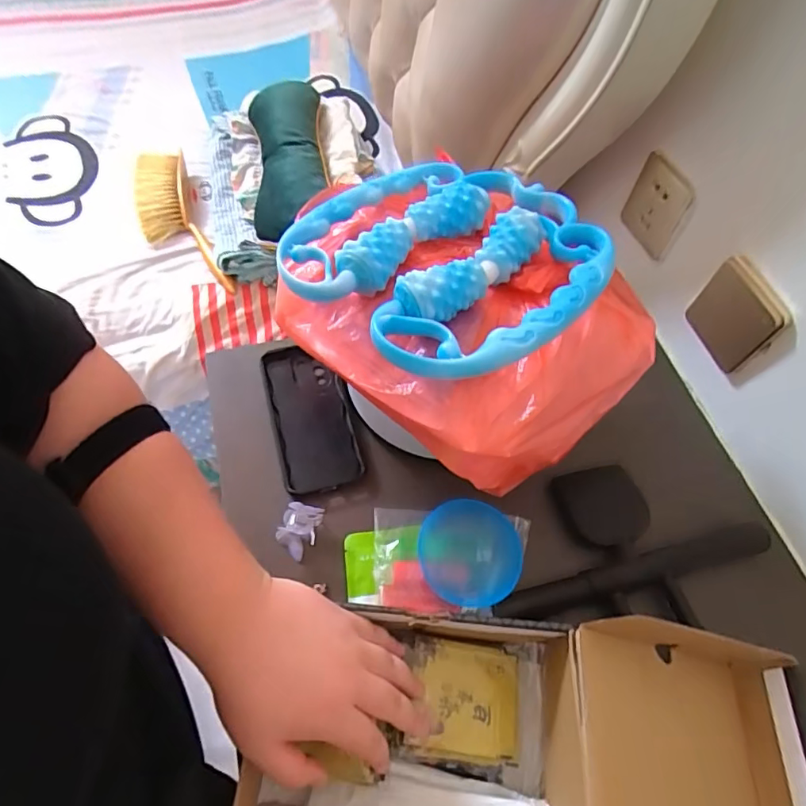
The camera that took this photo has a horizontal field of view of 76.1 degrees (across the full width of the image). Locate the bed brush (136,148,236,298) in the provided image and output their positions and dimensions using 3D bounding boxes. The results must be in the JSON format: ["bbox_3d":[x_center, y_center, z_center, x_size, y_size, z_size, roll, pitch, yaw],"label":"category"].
[{"bbox_3d":[-0.400,-0.315,0.903,0.105,0.051,0.344,-21,64,-14],"label":"bed brush"}]

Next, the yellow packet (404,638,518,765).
[{"bbox_3d":[0.045,0.214,0.369,0.078,0.007,0.072,12,61,-7],"label":"yellow packet"}]

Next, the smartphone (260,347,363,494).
[{"bbox_3d":[-0.096,0.011,0.526,0.073,0.015,0.161,-14,62,-10],"label":"smartphone"}]

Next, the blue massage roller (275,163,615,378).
[{"bbox_3d":[0.035,-0.123,0.398,0.222,0.043,0.225,1,61,-2],"label":"blue massage roller"}]

